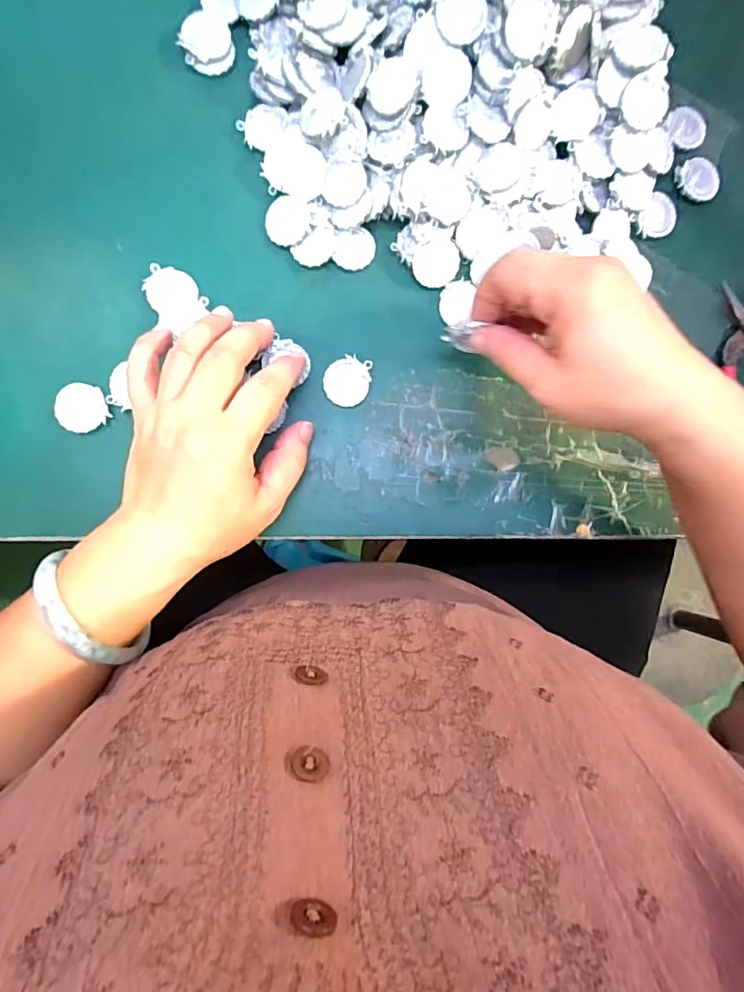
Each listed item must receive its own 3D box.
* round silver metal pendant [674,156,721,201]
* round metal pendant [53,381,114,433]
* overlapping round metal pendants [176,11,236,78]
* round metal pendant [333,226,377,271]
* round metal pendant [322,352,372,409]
[{"bbox_3d":[0.216,-0.208,0.336,0.033,0.004,0.029,-35,89,-5],"label":"round silver metal pendant"},{"bbox_3d":[-0.165,-0.050,0.291,0.027,0.004,0.028,0,87,-4],"label":"round metal pendant"},{"bbox_3d":[-0.100,-0.277,0.315,0.031,0.010,0.032,11,86,-3],"label":"overlapping round metal pendants"},{"bbox_3d":[-0.010,-0.149,0.310,0.024,0.004,0.025,-2,98,-12],"label":"round metal pendant"},{"bbox_3d":[-0.014,-0.069,0.305,0.027,0.006,0.030,28,85,-2],"label":"round metal pendant"}]

